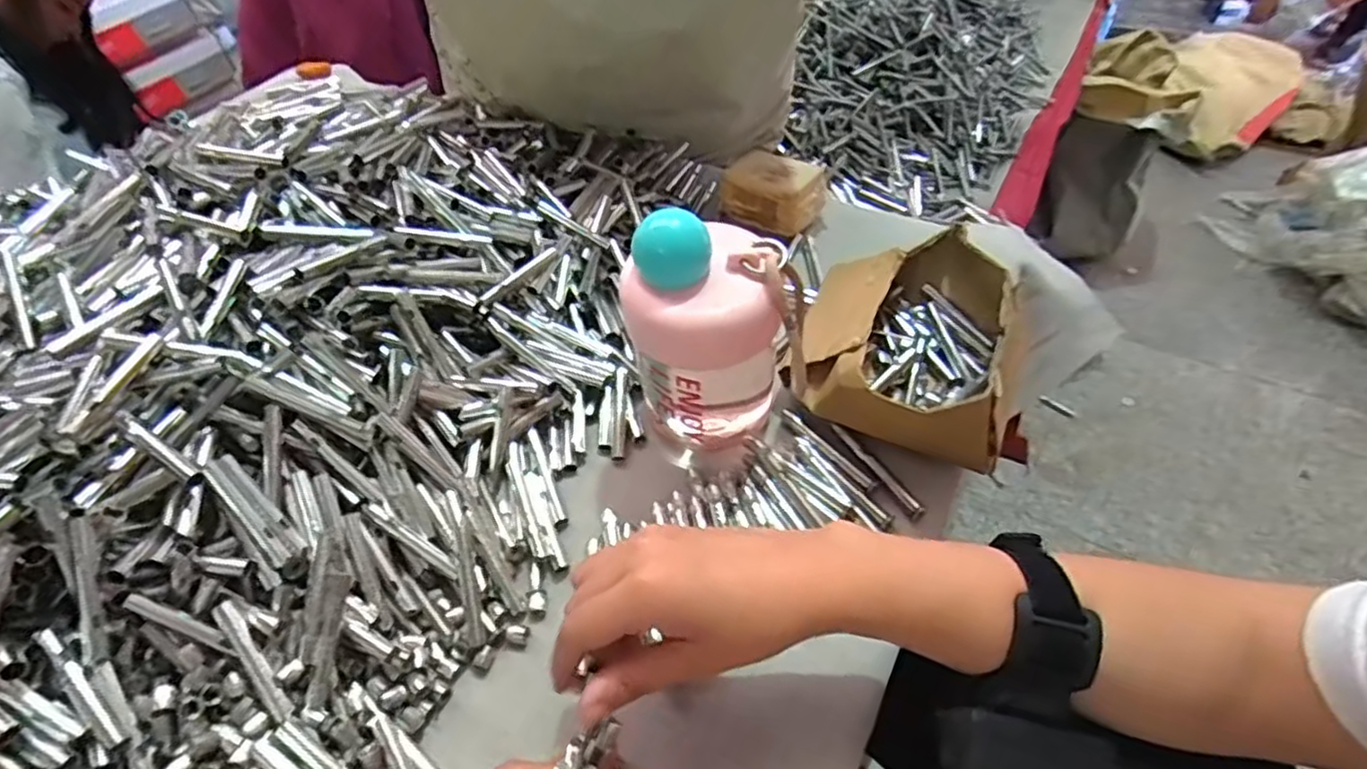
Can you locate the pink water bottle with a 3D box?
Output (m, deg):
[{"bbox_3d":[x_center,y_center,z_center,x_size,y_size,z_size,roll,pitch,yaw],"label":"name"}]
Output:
[{"bbox_3d":[0.015,-0.026,0.417,0.091,0.151,0.082,2,49,5],"label":"pink water bottle"}]

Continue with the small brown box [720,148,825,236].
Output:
[{"bbox_3d":[0.078,-0.166,0.597,0.087,0.041,0.065,19,53,18],"label":"small brown box"}]

